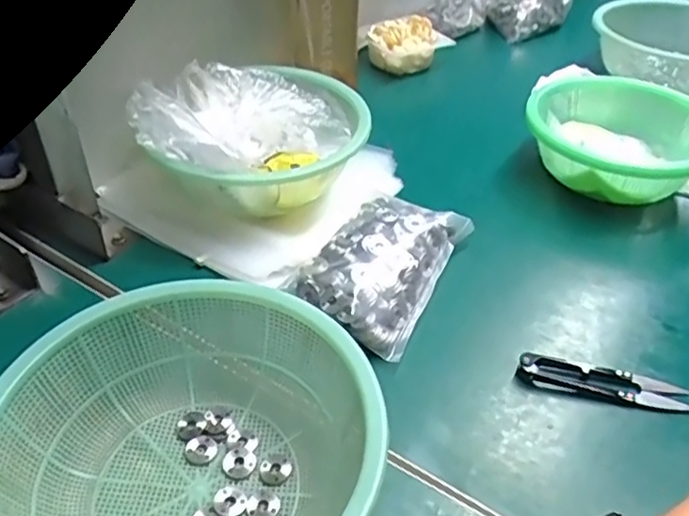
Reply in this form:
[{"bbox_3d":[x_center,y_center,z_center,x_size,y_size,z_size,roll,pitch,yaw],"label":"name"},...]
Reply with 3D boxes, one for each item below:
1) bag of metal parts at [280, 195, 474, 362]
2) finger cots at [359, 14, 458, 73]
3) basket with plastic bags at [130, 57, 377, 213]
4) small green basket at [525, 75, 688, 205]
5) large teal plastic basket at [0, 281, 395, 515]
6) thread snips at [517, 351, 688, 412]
[{"bbox_3d":[0.033,0.001,0.453,0.088,0.033,0.138,25,45,24],"label":"bag of metal parts"},{"bbox_3d":[0.073,-0.259,0.760,0.086,0.038,0.075,-22,45,-26],"label":"finger cots"},{"bbox_3d":[-0.067,-0.104,0.527,0.169,0.094,0.181,9,40,8],"label":"basket with plastic bags"},{"bbox_3d":[0.247,-0.103,0.568,0.161,0.061,0.182,18,42,18],"label":"small green basket"},{"bbox_3d":[-0.075,0.100,0.307,0.174,0.065,0.178,2,40,-1],"label":"large teal plastic basket"},{"bbox_3d":[0.161,0.076,0.391,0.102,0.011,0.023,10,40,9],"label":"thread snips"}]

